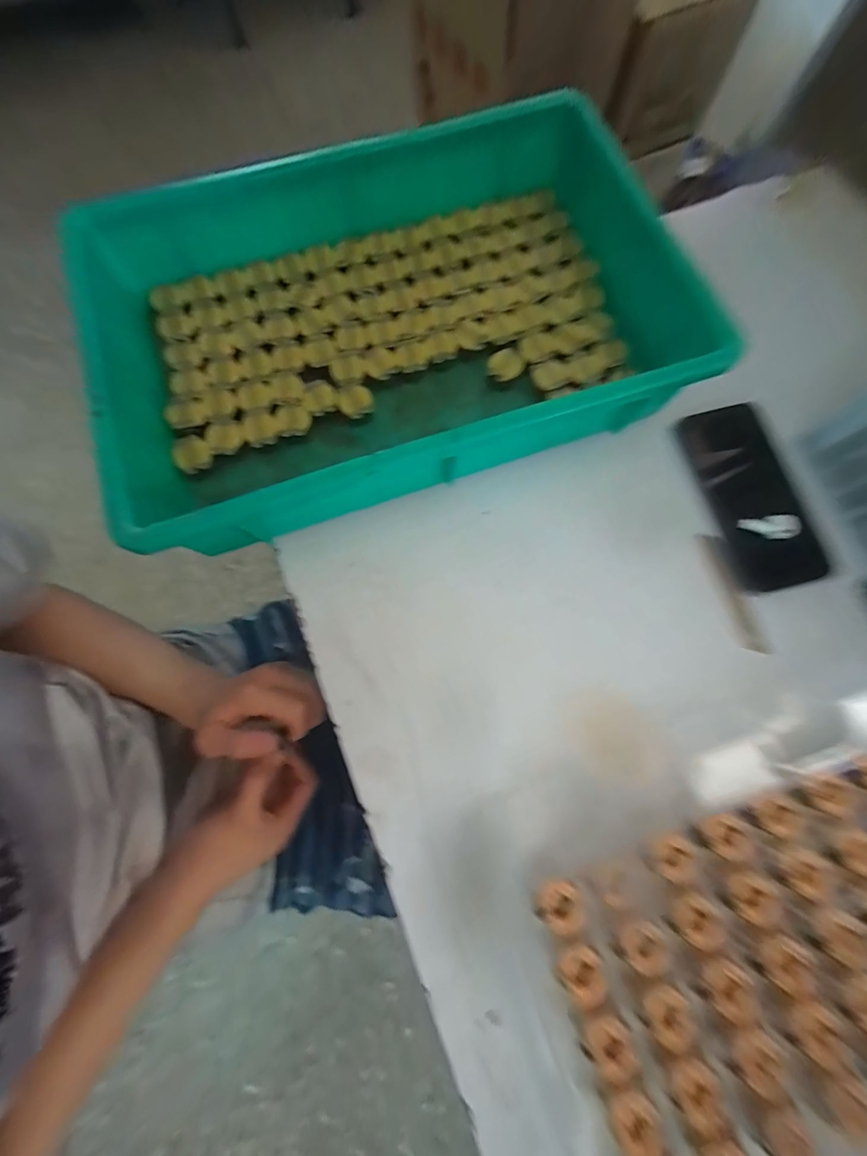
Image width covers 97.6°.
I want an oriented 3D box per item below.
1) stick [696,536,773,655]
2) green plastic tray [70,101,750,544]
[{"bbox_3d":[0.234,0.011,0.297,0.018,0.005,0.096,-13,77,-3],"label":"stick"},{"bbox_3d":[-0.016,-0.205,0.307,0.456,0.081,0.280,-19,77,-5],"label":"green plastic tray"}]

